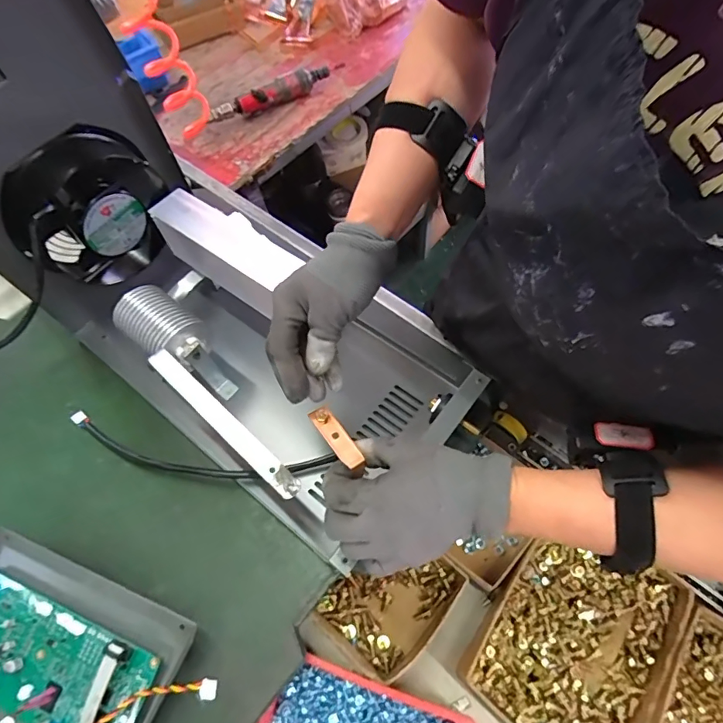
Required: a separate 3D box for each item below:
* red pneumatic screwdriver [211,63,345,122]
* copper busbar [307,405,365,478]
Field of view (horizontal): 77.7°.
[{"bbox_3d":[-0.152,-0.509,0.843,0.284,0.040,0.034,-34,64,-14],"label":"red pneumatic screwdriver"},{"bbox_3d":[-0.021,0.063,0.373,0.018,0.006,0.062,-35,66,-16],"label":"copper busbar"}]

